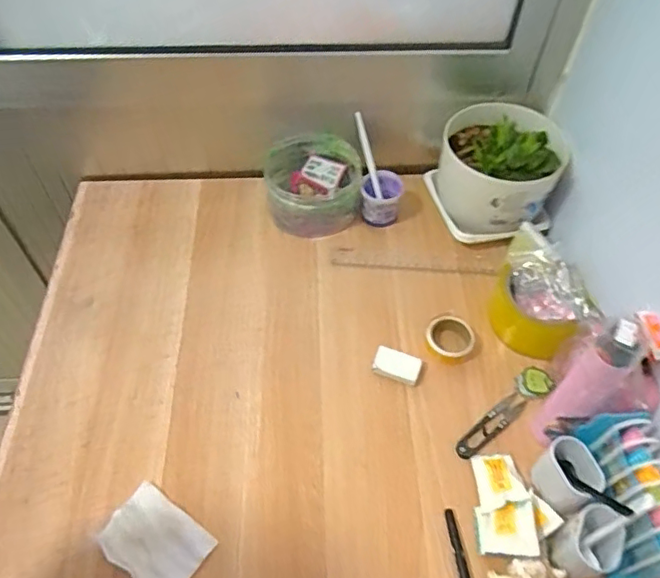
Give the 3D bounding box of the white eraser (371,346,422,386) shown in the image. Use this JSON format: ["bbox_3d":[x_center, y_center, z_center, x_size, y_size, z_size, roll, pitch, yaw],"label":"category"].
[{"bbox_3d":[0.069,0.080,0.592,0.049,0.008,0.029,17,56,13],"label":"white eraser"}]

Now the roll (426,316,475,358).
[{"bbox_3d":[0.129,0.050,0.606,0.050,0.014,0.049,0,54,0],"label":"roll"}]

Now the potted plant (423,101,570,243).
[{"bbox_3d":[0.198,-0.143,0.674,0.135,0.137,0.134,-3,54,-2],"label":"potted plant"}]

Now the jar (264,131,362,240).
[{"bbox_3d":[-0.020,-0.129,0.711,0.111,0.066,0.114,0,54,0],"label":"jar"}]

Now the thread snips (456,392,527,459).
[{"bbox_3d":[0.160,0.135,0.562,0.091,0.004,0.021,-33,60,-21],"label":"thread snips"}]

